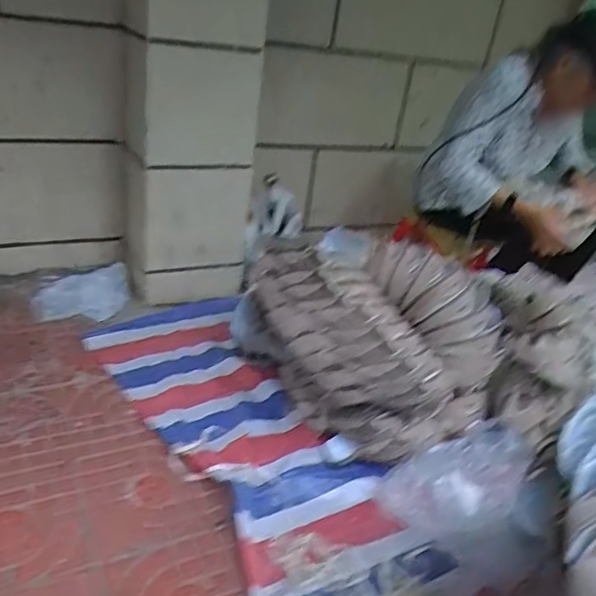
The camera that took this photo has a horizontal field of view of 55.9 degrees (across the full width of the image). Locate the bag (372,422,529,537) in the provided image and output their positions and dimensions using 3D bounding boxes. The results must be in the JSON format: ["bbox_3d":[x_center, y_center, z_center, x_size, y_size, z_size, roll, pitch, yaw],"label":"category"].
[{"bbox_3d":[0.307,0.342,1.078,0.275,0.111,0.170,-7,33,-29],"label":"bag"}]

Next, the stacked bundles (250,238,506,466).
[{"bbox_3d":[0.151,0.101,1.248,0.500,0.353,0.327,28,33,30],"label":"stacked bundles"}]

